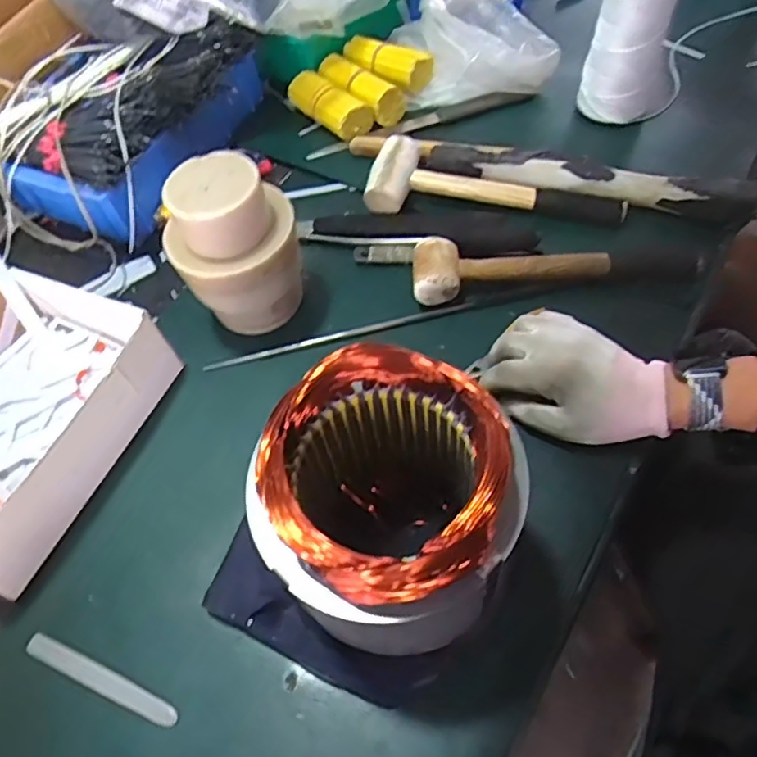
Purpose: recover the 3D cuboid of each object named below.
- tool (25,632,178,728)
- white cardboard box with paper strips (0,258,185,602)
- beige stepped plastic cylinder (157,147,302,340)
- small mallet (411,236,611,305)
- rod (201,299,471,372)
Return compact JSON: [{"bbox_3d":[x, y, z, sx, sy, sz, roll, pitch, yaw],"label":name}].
[{"bbox_3d":[-0.201,0.216,0.441,0.129,0.004,0.016,18,62,16],"label":"tool"},{"bbox_3d":[-0.324,0.037,0.519,0.198,0.063,0.255,20,63,17],"label":"white cardboard box with paper strips"},{"bbox_3d":[-0.127,-0.113,0.548,0.107,0.148,0.098,-3,59,4],"label":"beige stepped plastic cylinder"},{"bbox_3d":[0.122,-0.107,0.586,0.180,0.044,0.057,-8,58,1],"label":"small mallet"},{"bbox_3d":[-0.036,-0.041,0.579,0.253,0.005,0.011,-13,60,-4],"label":"rod"}]

